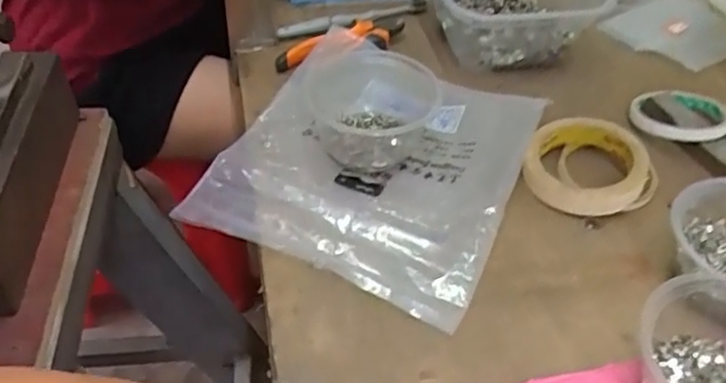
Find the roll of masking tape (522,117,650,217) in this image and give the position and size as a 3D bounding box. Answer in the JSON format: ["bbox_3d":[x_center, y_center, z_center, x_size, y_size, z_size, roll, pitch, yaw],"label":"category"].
[{"bbox_3d":[0.188,-0.022,0.535,0.096,0.038,0.098,0,45,0],"label":"roll of masking tape"}]

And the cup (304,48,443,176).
[{"bbox_3d":[0.010,-0.075,0.557,0.128,0.054,0.123,0,45,0],"label":"cup"}]

